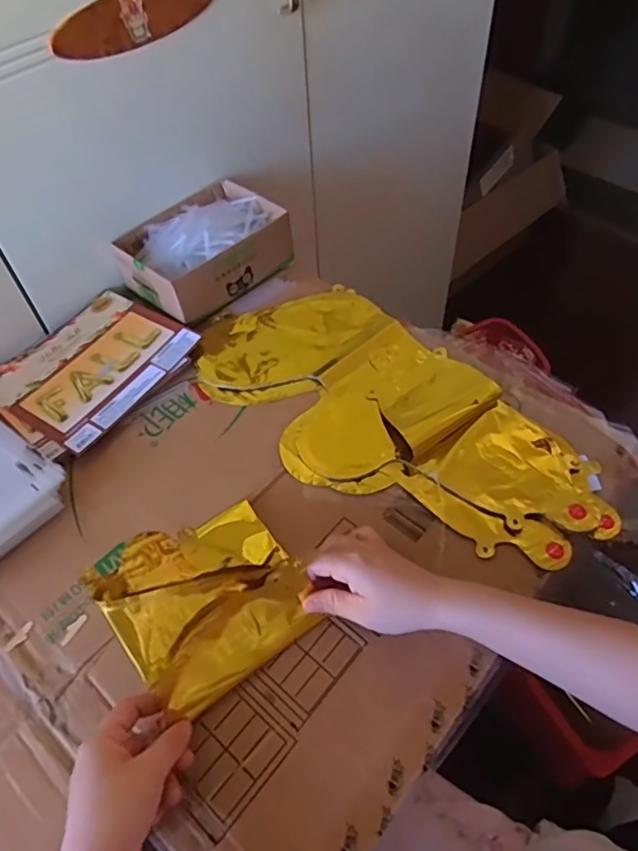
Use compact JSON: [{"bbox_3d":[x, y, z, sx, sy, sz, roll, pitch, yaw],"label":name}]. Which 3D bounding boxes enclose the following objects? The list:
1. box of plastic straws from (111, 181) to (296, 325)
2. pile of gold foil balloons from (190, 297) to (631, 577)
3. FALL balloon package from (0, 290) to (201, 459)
[{"bbox_3d":[-0.142,-0.219,0.714,0.191,0.067,0.140,-38,62,-23],"label":"box of plastic straws"},{"bbox_3d":[0.064,-0.013,0.593,0.210,0.016,0.422,-34,60,-21],"label":"pile of gold foil balloons"},{"bbox_3d":[-0.254,-0.065,0.646,0.168,0.014,0.201,32,61,22],"label":"FALL balloon package"}]

